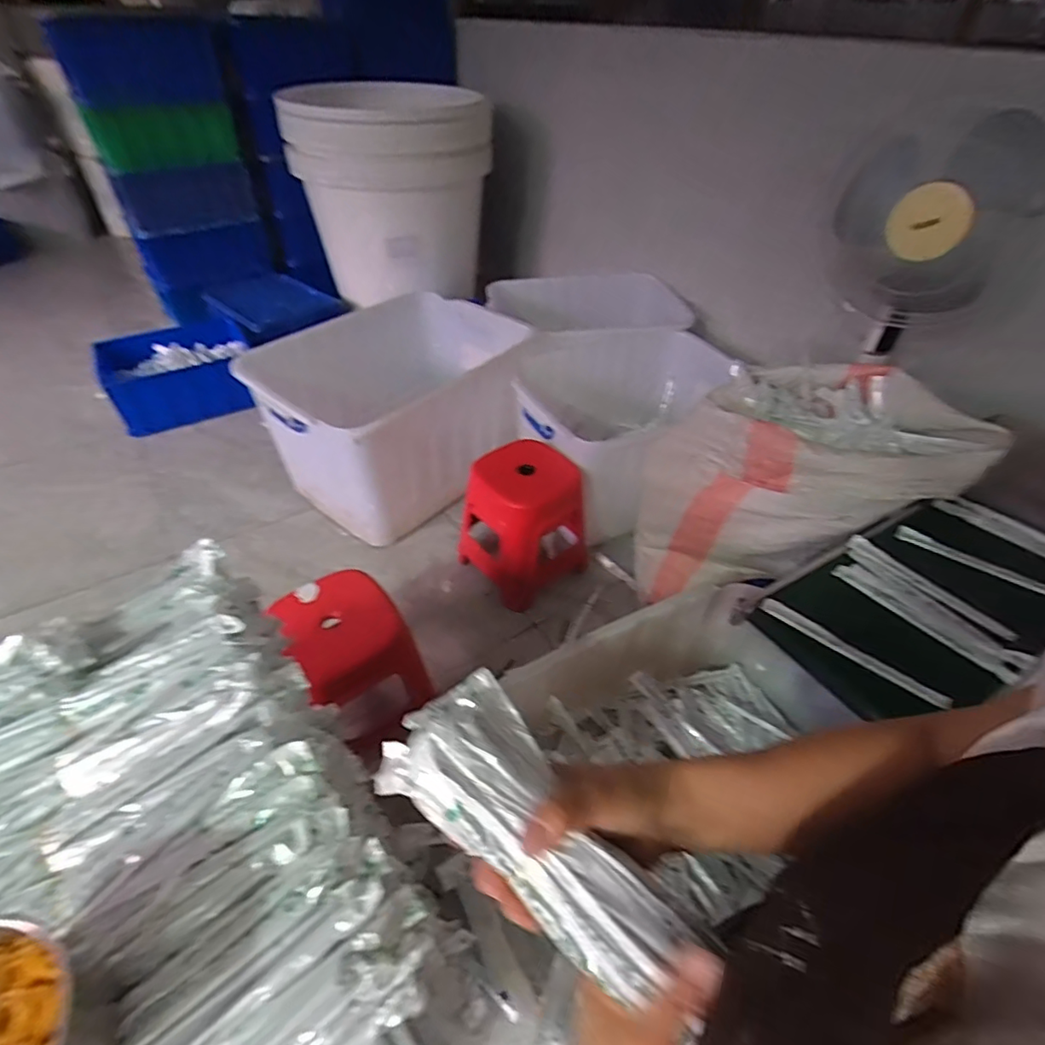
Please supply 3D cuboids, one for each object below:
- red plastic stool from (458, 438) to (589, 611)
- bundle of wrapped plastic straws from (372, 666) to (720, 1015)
[{"bbox_3d":[0.014,0.012,1.546,0.302,0.388,0.278,-27,50,-28],"label":"red plastic stool"},{"bbox_3d":[0.009,0.173,0.304,0.186,0.048,0.071,42,53,11],"label":"bundle of wrapped plastic straws"}]

